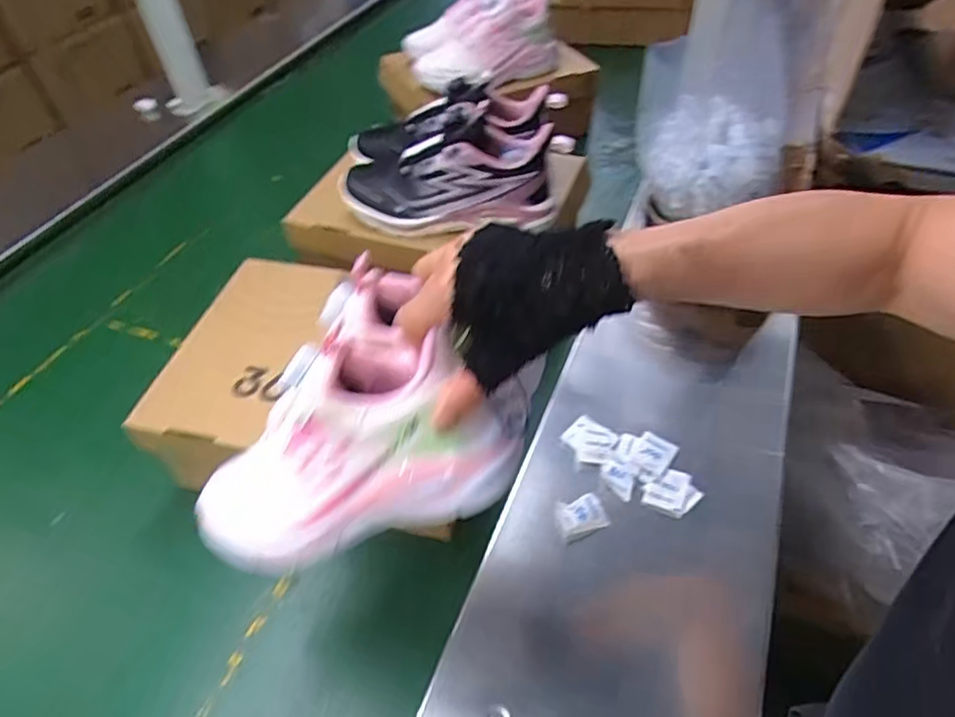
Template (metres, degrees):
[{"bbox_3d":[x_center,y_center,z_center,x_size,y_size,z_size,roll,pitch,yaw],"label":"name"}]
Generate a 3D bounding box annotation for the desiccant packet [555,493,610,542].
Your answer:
[{"bbox_3d":[0.094,0.142,0.557,0.046,0.009,0.034,-17,47,-11],"label":"desiccant packet"}]

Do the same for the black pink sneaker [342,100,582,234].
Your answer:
[{"bbox_3d":[-0.031,-0.212,0.690,0.258,0.106,0.086,4,47,9],"label":"black pink sneaker"}]

